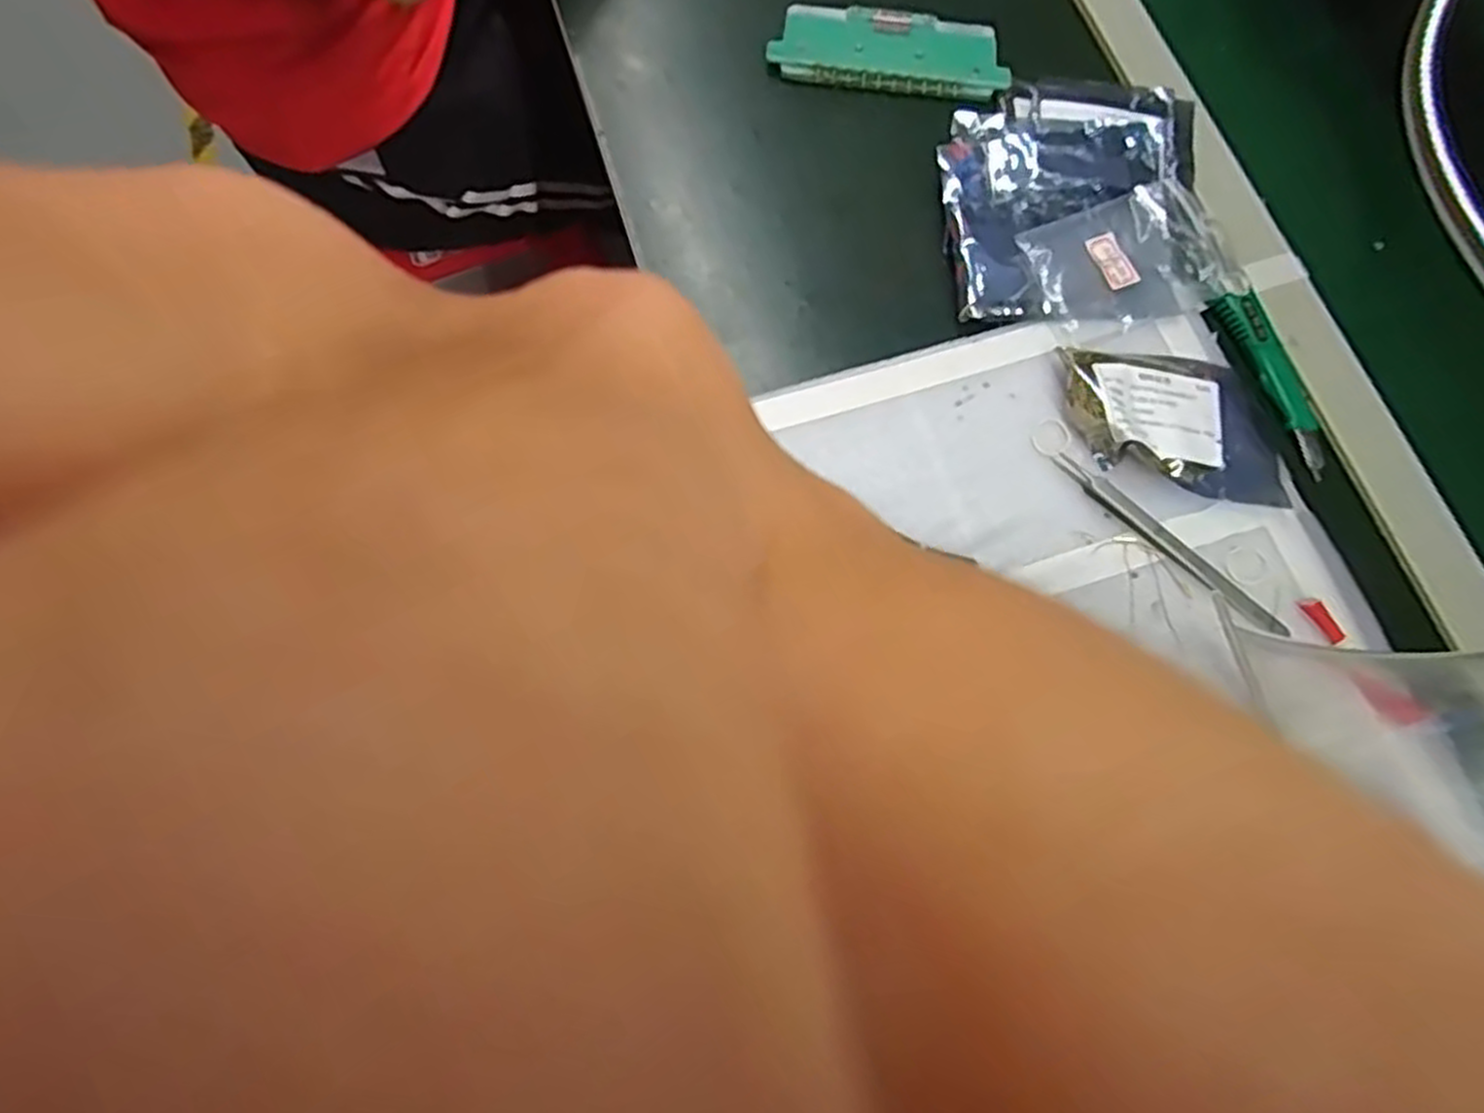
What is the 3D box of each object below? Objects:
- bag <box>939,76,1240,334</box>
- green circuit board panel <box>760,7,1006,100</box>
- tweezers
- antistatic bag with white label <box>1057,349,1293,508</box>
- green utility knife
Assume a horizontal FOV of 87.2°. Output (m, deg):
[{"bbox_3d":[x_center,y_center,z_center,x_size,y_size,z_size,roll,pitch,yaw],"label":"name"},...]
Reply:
[{"bbox_3d":[0.206,-0.217,0.468,0.165,0.017,0.172,-2,73,-3],"label":"bag"},{"bbox_3d":[0.096,-0.333,0.511,0.149,0.010,0.062,7,73,0],"label":"green circuit board panel"},{"bbox_3d":[0.226,-0.008,0.411,0.141,0.004,0.013,43,78,11],"label":"tweezers"},{"bbox_3d":[0.237,-0.073,0.422,0.121,0.023,0.081,3,73,-2],"label":"antistatic bag with white label"},{"bbox_3d":[0.308,-0.101,0.445,0.023,0.014,0.112,-20,75,-8],"label":"green utility knife"}]

